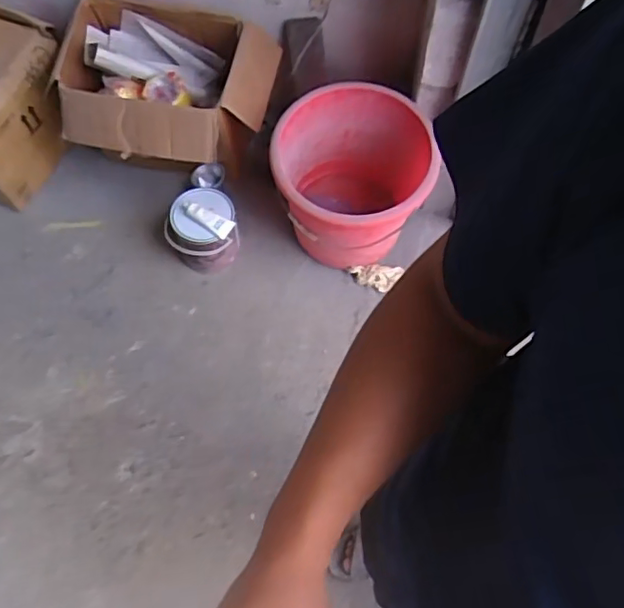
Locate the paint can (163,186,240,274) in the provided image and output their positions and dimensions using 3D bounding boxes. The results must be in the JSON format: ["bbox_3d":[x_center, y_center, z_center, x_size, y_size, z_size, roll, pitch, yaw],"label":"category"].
[{"bbox_3d":[-0.272,-0.185,1.528,0.165,0.184,0.167,0,64,-1],"label":"paint can"}]

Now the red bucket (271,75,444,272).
[{"bbox_3d":[0.106,-0.295,1.494,0.384,0.373,0.396,0,64,-1],"label":"red bucket"}]

